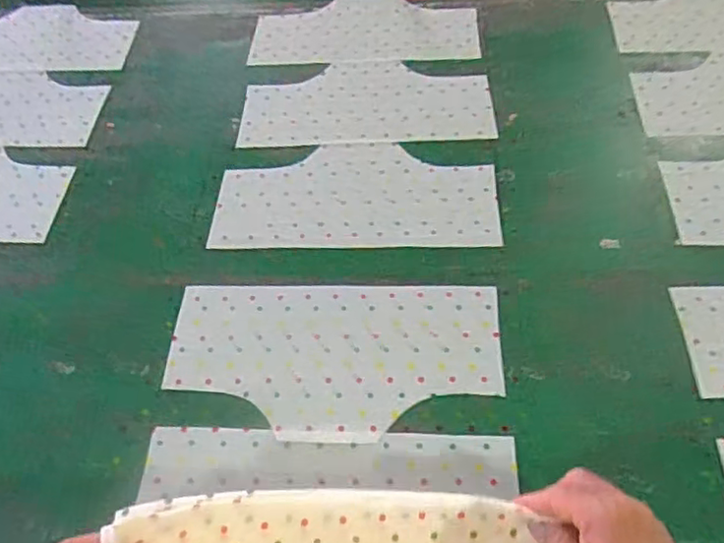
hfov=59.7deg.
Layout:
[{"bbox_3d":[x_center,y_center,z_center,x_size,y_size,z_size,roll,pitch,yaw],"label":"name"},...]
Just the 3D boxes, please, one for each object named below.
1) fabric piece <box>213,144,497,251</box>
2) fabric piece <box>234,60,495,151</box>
[{"bbox_3d":[-0.007,-0.091,0.733,0.318,0.006,0.155,-1,52,5],"label":"fabric piece"},{"bbox_3d":[0.006,-0.222,0.826,0.321,0.005,0.162,0,52,6],"label":"fabric piece"}]

